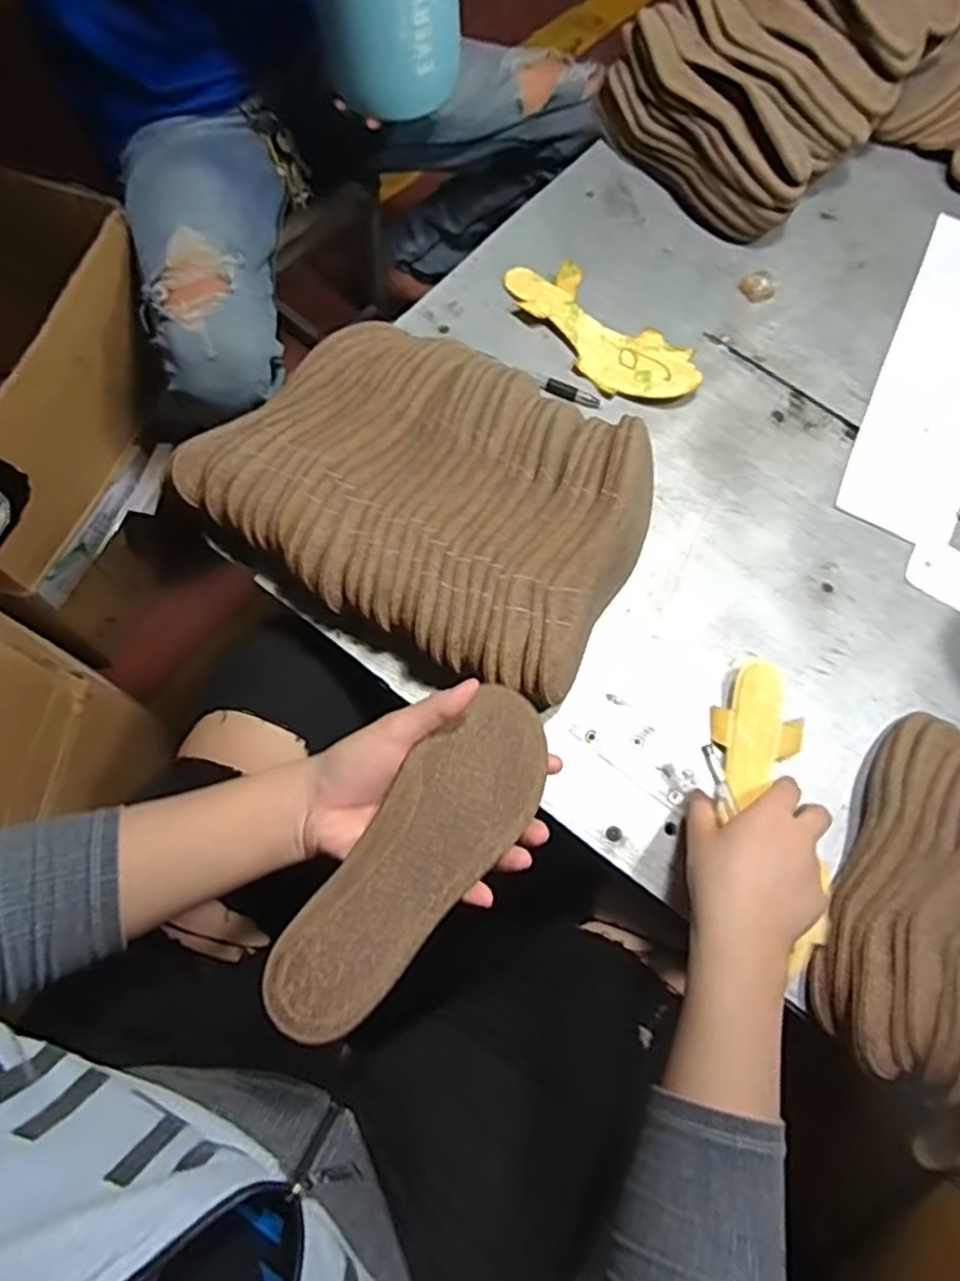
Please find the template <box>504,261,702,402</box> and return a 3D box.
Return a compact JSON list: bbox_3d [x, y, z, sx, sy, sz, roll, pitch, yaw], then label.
[{"bbox_3d":[0.108,-0.282,0.657,0.201,0.020,0.080,37,73,10],"label":"template"}]

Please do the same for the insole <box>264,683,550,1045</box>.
[{"bbox_3d":[-0.032,0.116,0.413,0.070,0.021,0.223,38,63,12],"label":"insole"}]

